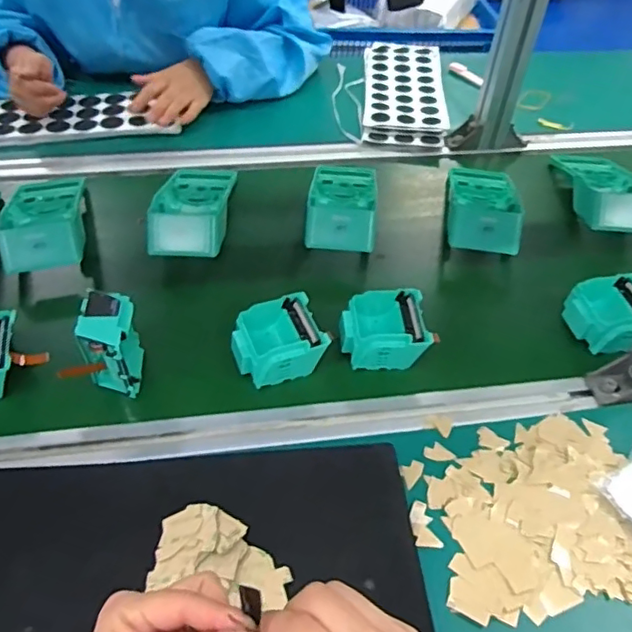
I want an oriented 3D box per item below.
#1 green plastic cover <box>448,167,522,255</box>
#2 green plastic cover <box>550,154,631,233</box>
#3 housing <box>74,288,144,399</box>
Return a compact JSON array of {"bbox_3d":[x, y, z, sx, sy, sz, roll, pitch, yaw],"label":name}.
[{"bbox_3d":[0.207,-0.138,0.707,0.089,0.048,0.188,11,36,9],"label":"green plastic cover"},{"bbox_3d":[0.374,-0.170,0.741,0.090,0.055,0.189,2,45,3],"label":"green plastic cover"},{"bbox_3d":[-0.187,0.028,0.514,0.049,0.083,0.068,-3,45,-2],"label":"housing"}]

